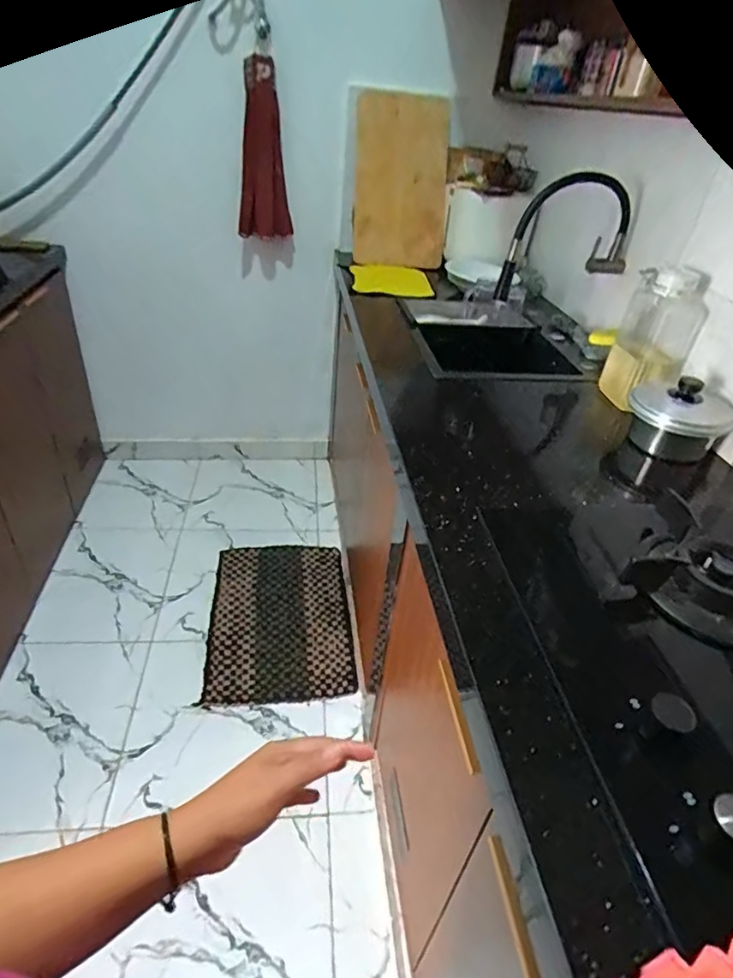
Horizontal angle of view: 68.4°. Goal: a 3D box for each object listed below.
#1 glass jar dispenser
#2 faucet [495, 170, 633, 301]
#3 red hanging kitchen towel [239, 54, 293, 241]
[{"bbox_3d":[0.533,-0.275,0.992,0.130,0.234,0.101,22,39,19],"label":"glass jar dispenser"},{"bbox_3d":[0.435,-0.542,1.168,0.317,0.261,0.101,-16,43,-28],"label":"faucet"},{"bbox_3d":[-0.293,-0.991,1.604,0.068,0.438,0.245,20,34,19],"label":"red hanging kitchen towel"}]

